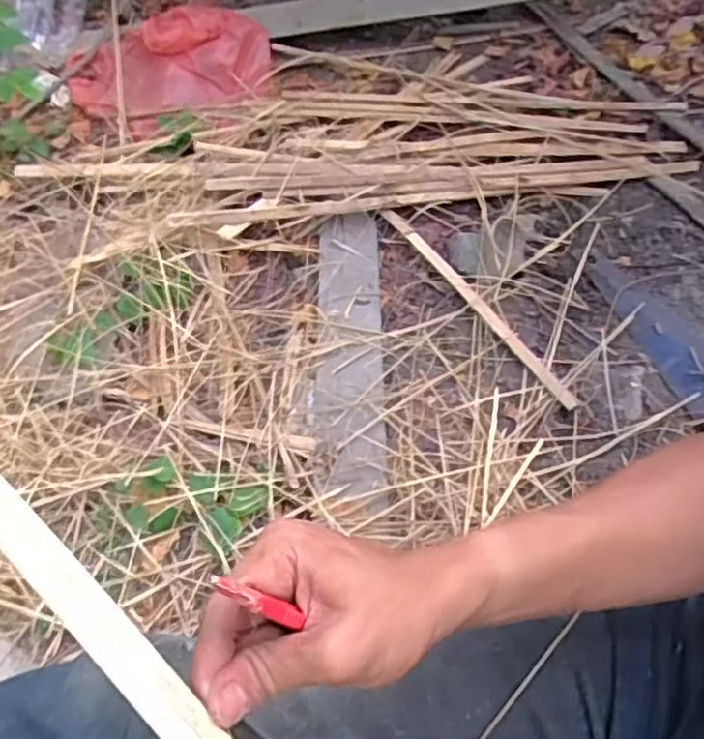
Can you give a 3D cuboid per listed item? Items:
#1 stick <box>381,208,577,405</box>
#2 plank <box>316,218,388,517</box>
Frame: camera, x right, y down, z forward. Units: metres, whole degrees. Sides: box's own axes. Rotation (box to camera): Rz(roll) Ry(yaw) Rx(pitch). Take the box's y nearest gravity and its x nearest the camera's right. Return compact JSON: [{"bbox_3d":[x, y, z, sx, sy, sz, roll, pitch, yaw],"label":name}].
[{"bbox_3d":[0.182,-0.105,1.016,0.022,0.009,0.438,-29,56,-17],"label":"stick"},{"bbox_3d":[-0.003,-0.033,0.984,0.096,0.033,0.507,-2,54,2],"label":"plank"}]

